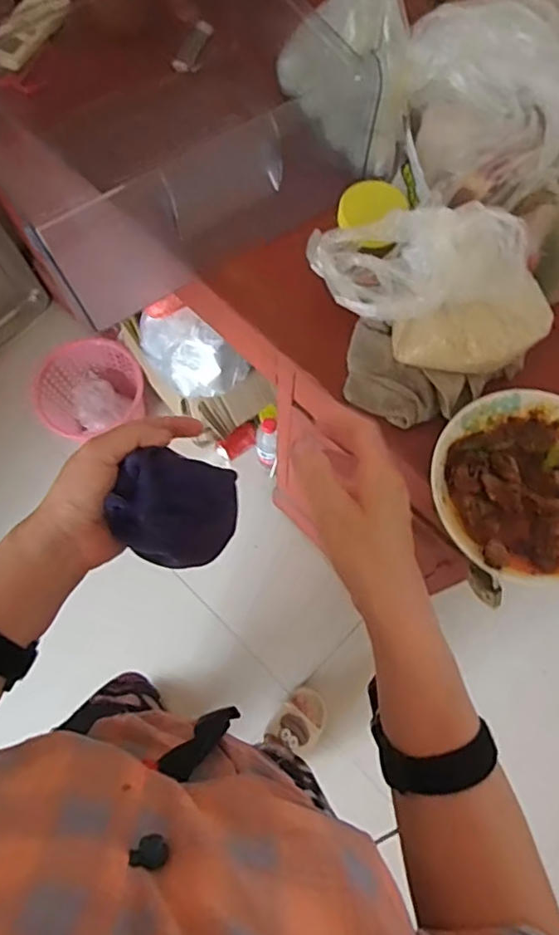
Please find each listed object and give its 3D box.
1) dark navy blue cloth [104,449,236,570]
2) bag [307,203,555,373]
[{"bbox_3d":[-0.074,0.029,0.418,0.077,0.058,0.072,18,73,6],"label":"dark navy blue cloth"},{"bbox_3d":[0.146,-0.165,0.566,0.226,0.131,0.107,23,74,7],"label":"bag"}]

